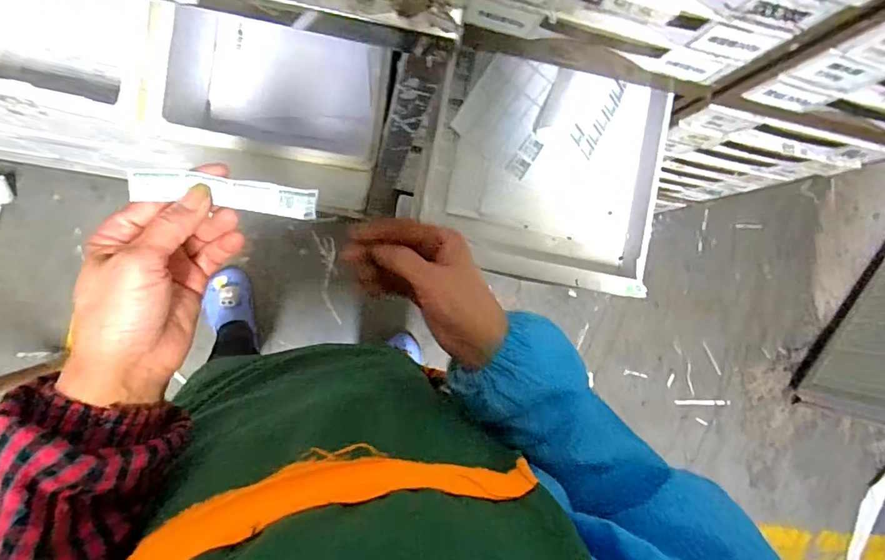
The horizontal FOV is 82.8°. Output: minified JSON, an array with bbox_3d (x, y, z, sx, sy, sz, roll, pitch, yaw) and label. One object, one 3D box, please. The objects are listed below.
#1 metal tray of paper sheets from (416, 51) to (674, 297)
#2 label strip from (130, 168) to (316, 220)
[{"bbox_3d":[0.119,-0.126,0.572,0.269,0.053,0.250,11,88,-9],"label":"metal tray of paper sheets"},{"bbox_3d":[-0.137,-0.055,0.322,0.110,0.005,0.020,5,97,-22],"label":"label strip"}]

